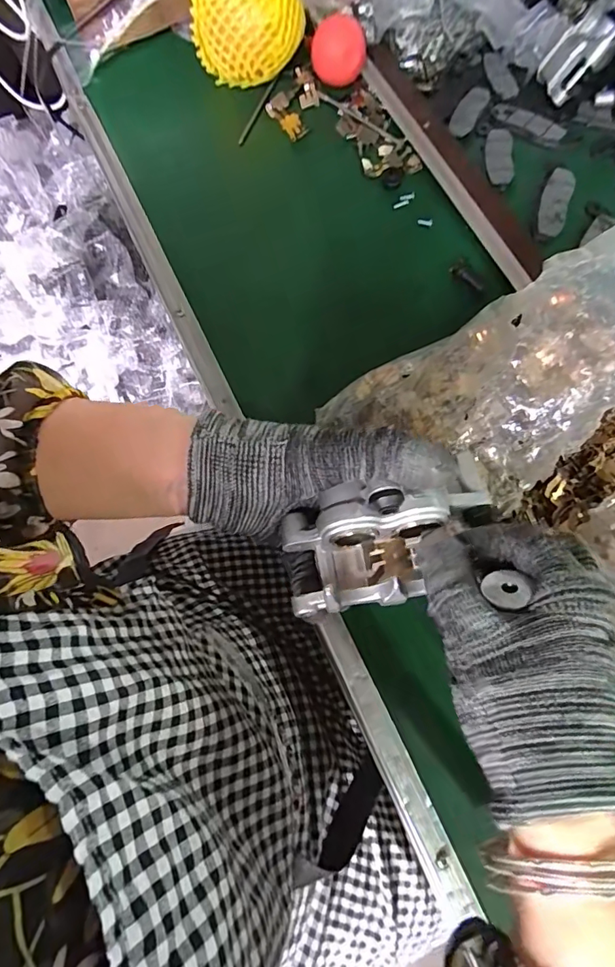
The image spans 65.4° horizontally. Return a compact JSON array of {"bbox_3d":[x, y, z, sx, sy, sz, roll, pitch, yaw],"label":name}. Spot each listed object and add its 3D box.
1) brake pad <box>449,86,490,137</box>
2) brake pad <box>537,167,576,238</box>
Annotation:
[{"bbox_3d":[0.157,-0.362,0.465,0.022,0.005,0.073,29,78,8],"label":"brake pad"},{"bbox_3d":[0.215,-0.243,0.415,0.024,0.004,0.074,18,76,6],"label":"brake pad"}]

